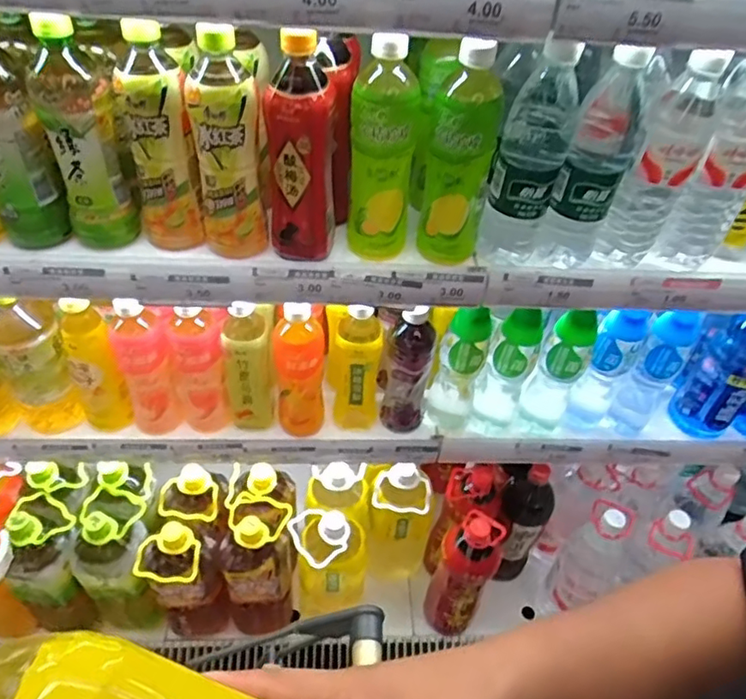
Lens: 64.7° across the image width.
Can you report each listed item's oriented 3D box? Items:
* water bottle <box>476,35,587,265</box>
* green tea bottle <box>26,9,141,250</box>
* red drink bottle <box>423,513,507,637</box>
[{"bbox_3d":[0.148,-0.176,0.563,0.064,0.213,0.058,15,44,9],"label":"water bottle"},{"bbox_3d":[-0.278,-0.205,0.570,0.071,0.199,0.078,-13,47,-20],"label":"green tea bottle"},{"bbox_3d":[0.142,0.370,0.952,0.084,0.297,0.103,22,45,16],"label":"red drink bottle"}]

